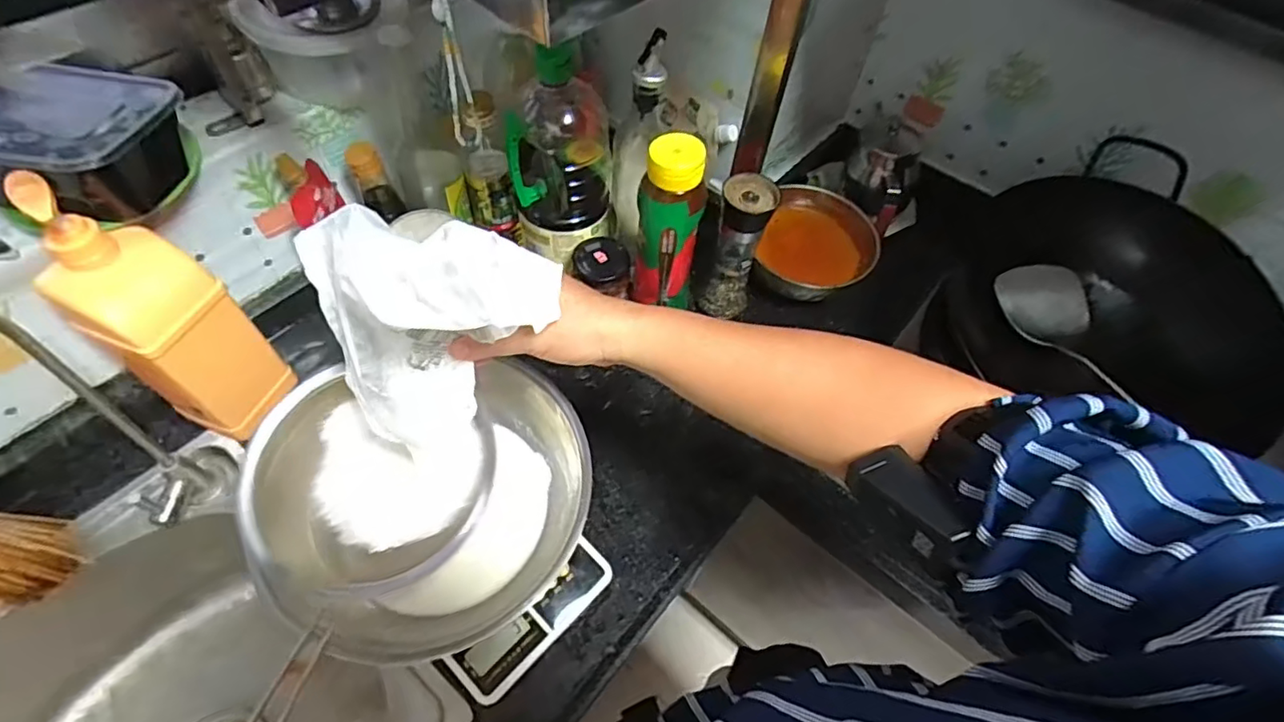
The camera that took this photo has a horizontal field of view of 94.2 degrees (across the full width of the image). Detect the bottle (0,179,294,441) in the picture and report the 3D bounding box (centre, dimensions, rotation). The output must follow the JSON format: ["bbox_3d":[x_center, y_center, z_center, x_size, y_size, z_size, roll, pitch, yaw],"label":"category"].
[{"bbox_3d":[-0.411,-0.034,0.514,0.076,0.259,0.092,20,57,8],"label":"bottle"}]

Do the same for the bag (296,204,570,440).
[{"bbox_3d":[-0.128,-0.018,0.375,0.149,0.160,0.073,-2,57,-6],"label":"bag"}]

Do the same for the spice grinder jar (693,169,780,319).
[{"bbox_3d":[0.107,-0.129,0.688,0.061,0.164,0.064,2,57,-3],"label":"spice grinder jar"}]

